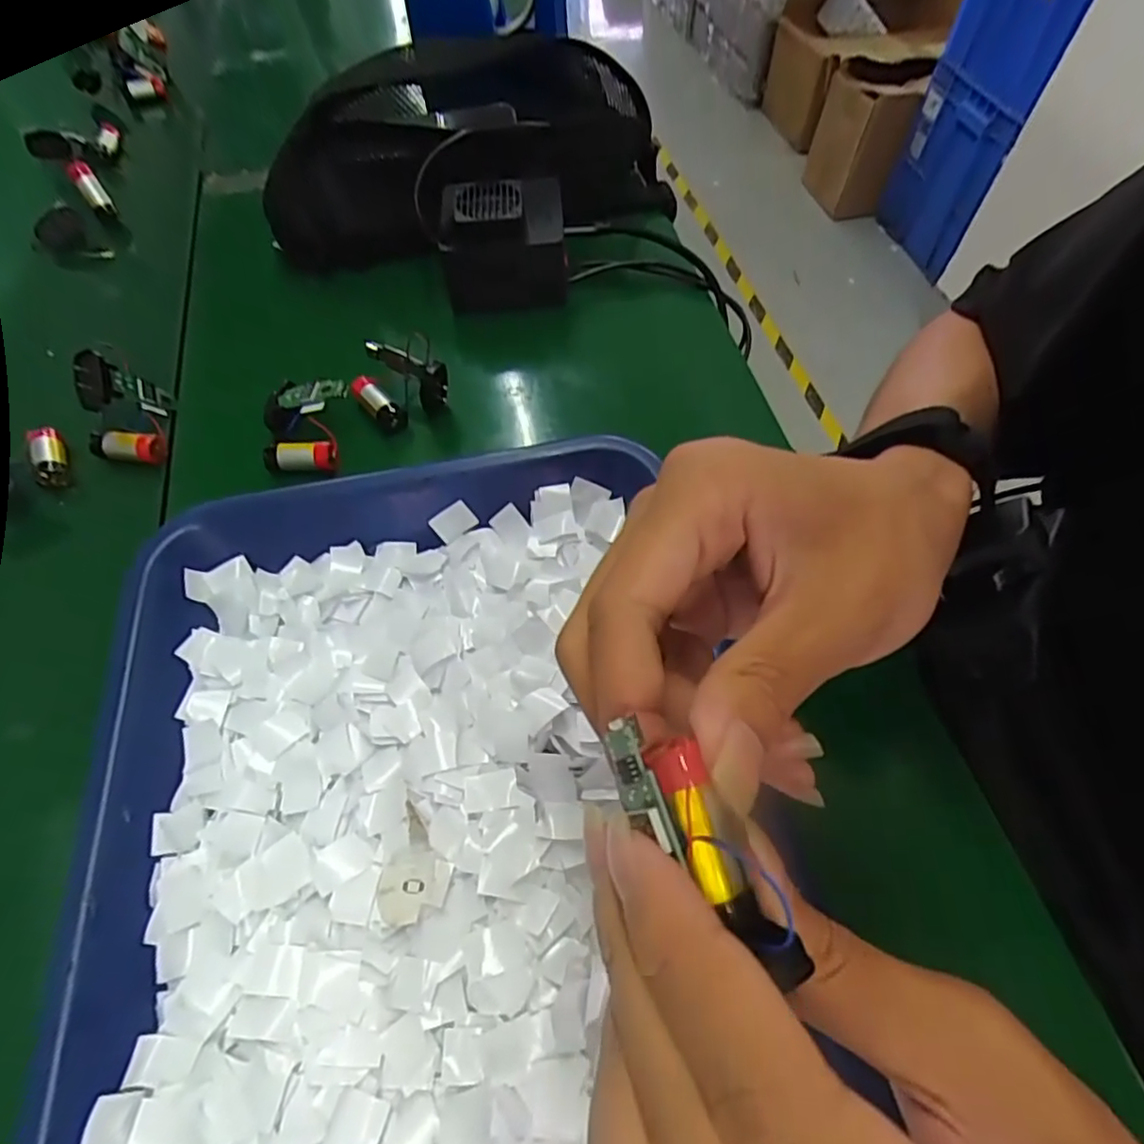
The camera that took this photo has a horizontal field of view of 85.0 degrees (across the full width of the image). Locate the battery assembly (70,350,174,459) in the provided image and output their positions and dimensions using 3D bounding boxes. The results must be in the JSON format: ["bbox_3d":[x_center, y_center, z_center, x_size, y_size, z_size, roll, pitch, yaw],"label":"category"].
[{"bbox_3d":[-0.256,-0.091,0.348,0.035,0.041,0.049,-12,61,-8],"label":"battery assembly"}]

